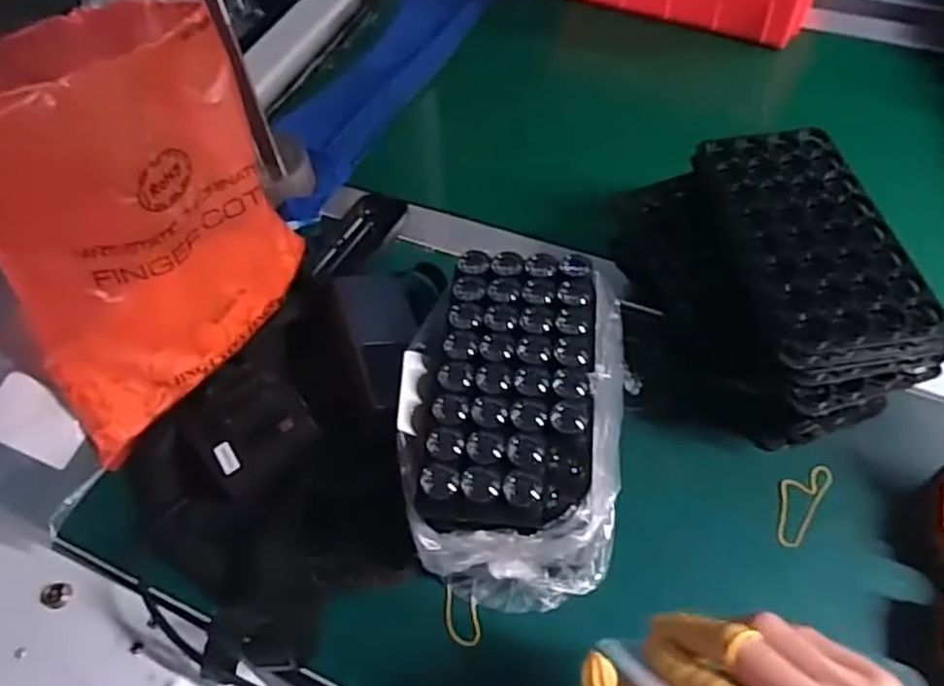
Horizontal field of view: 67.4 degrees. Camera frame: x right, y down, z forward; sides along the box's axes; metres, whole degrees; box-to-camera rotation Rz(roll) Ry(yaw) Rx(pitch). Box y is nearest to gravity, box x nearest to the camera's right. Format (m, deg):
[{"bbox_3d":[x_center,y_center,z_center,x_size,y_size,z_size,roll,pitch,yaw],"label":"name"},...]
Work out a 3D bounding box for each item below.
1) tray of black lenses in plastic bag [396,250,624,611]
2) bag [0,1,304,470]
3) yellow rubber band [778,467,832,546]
[{"bbox_3d":[0.028,0.054,0.481,0.141,0.103,0.213,4,56,7],"label":"tray of black lenses in plastic bag"},{"bbox_3d":[-0.260,-0.091,0.504,0.164,0.235,0.222,33,64,24],"label":"bag"},{"bbox_3d":[0.226,0.109,0.492,0.027,0.004,0.070,31,63,23],"label":"yellow rubber band"}]

